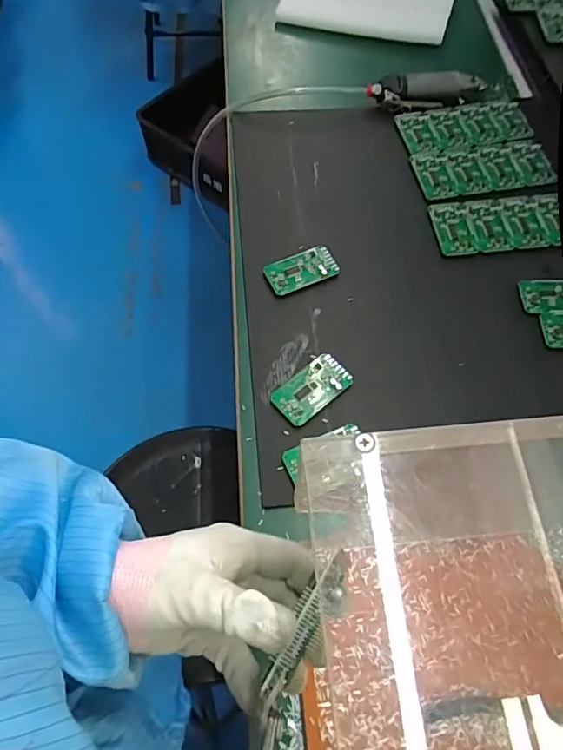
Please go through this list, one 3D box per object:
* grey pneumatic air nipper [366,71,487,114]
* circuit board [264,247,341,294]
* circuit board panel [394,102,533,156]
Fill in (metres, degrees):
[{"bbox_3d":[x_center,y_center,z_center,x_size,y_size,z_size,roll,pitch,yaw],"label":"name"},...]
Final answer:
[{"bbox_3d":[0.192,-0.375,0.679,0.154,0.031,0.042,-13,63,-8],"label":"grey pneumatic air nipper"},{"bbox_3d":[0.020,-0.112,0.549,0.073,0.009,0.039,-20,67,-6],"label":"circuit board"},{"bbox_3d":[0.235,-0.318,0.669,0.169,0.005,0.077,-9,63,-6],"label":"circuit board panel"}]

